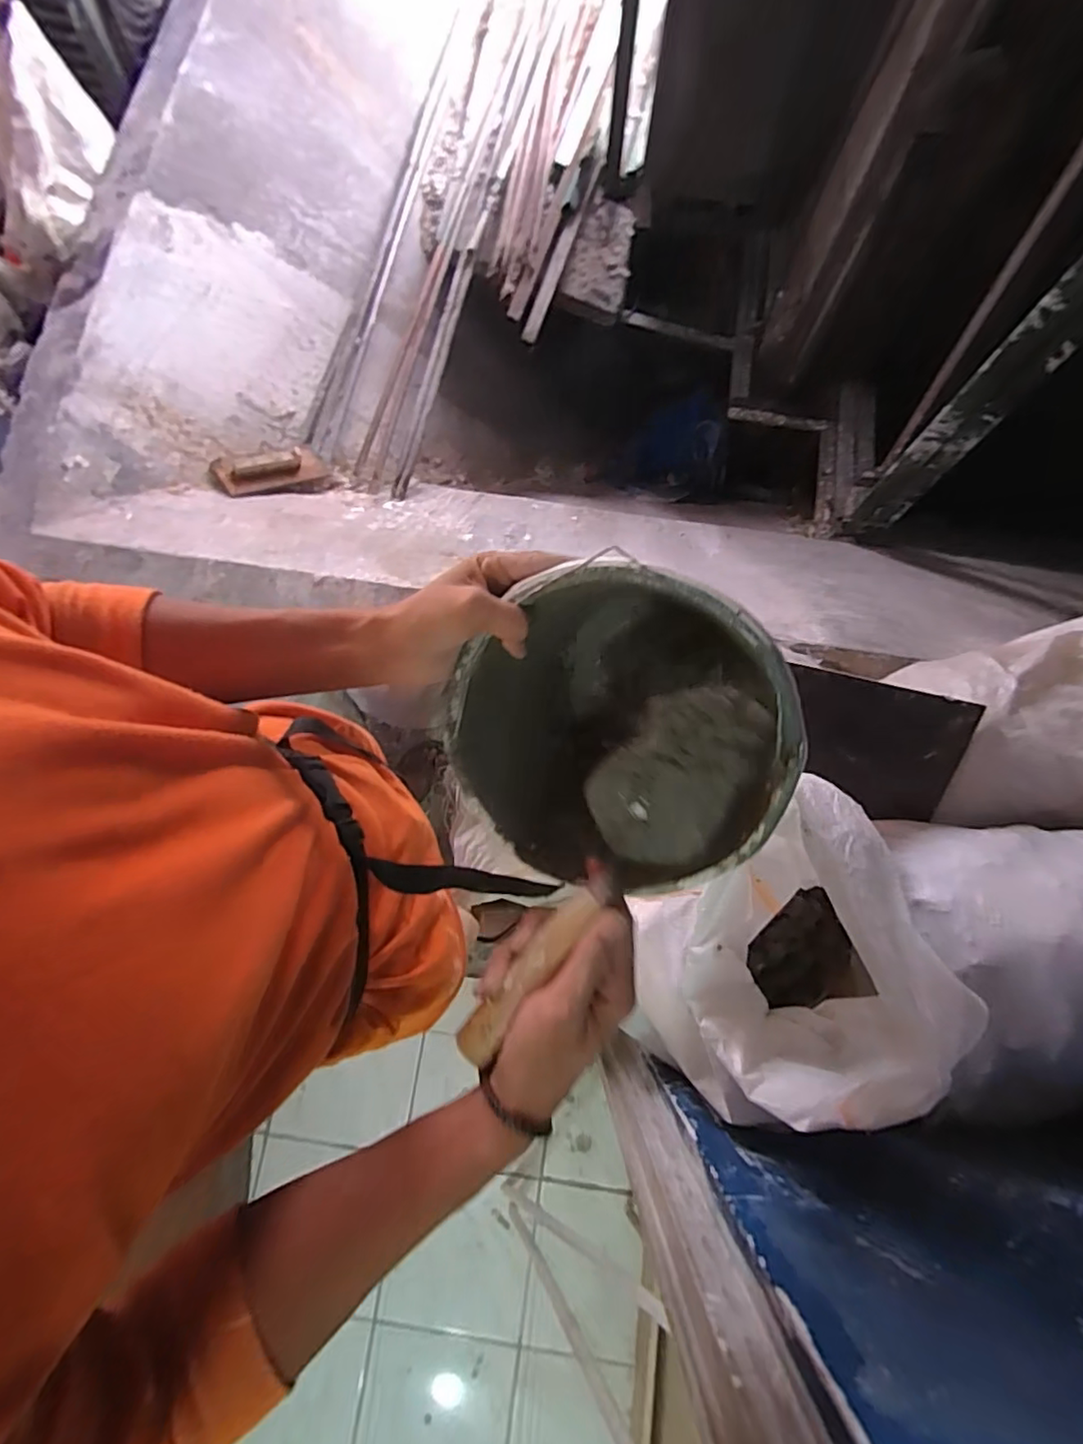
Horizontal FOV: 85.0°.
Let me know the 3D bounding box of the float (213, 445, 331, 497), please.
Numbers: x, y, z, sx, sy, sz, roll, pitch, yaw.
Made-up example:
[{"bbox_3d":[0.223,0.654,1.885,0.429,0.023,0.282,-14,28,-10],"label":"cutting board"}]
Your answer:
[{"bbox_3d":[-0.636,-0.591,1.400,0.247,0.045,0.085,-21,77,-26],"label":"float"}]

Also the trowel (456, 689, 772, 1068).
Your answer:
[{"bbox_3d":[0.044,0.096,0.375,0.087,0.059,0.267,39,90,8],"label":"trowel"}]

